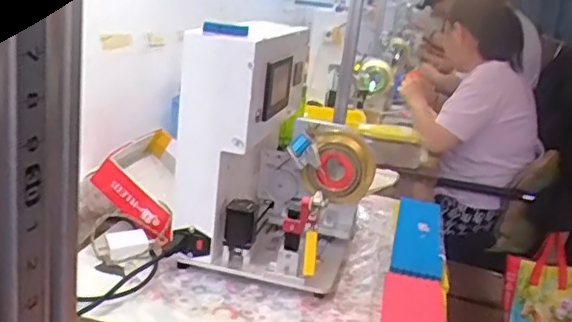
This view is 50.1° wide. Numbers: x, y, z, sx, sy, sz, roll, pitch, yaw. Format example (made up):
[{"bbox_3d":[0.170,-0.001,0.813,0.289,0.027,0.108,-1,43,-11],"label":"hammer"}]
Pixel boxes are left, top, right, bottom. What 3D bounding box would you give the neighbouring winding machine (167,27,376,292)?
[{"bbox_3d":[0.000,-0.027,0.978,0.254,0.351,0.335,10,17,11],"label":"neighbouring winding machine"}]

